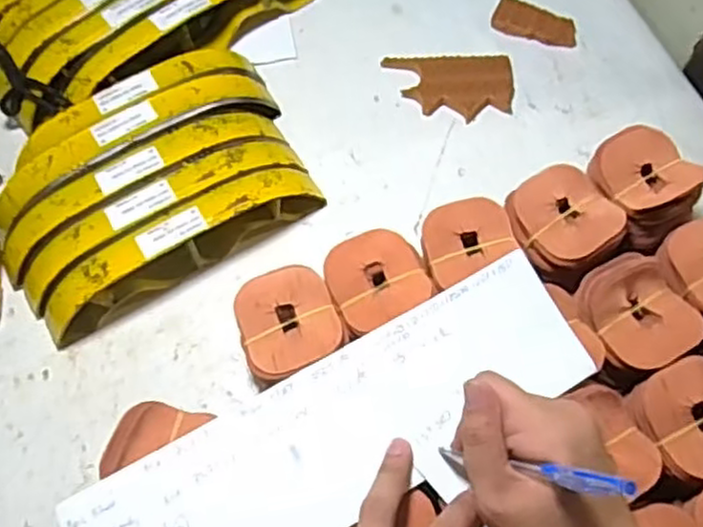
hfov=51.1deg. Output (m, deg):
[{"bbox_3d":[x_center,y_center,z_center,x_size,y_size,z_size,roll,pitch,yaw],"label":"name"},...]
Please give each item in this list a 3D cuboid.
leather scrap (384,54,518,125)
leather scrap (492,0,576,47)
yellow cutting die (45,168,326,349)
[{"bbox_3d":[0.087,-0.157,0.649,0.109,0.012,0.062,-1,63,2],"label":"leather scrap"},{"bbox_3d":[0.168,-0.219,0.674,0.075,0.005,0.037,20,75,12],"label":"leather scrap"},{"bbox_3d":[-0.127,-0.013,0.562,0.228,0.058,0.031,-29,66,-12],"label":"yellow cutting die"}]

